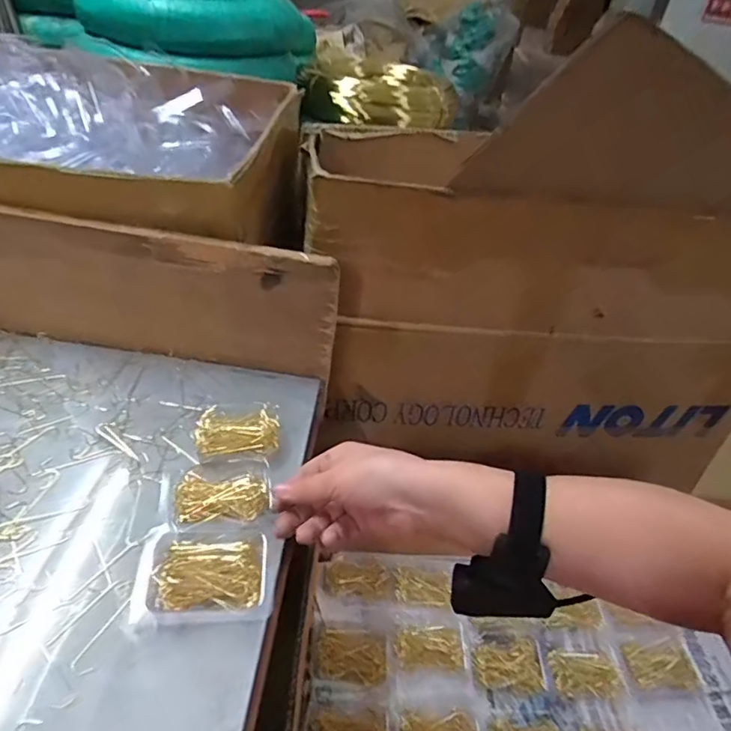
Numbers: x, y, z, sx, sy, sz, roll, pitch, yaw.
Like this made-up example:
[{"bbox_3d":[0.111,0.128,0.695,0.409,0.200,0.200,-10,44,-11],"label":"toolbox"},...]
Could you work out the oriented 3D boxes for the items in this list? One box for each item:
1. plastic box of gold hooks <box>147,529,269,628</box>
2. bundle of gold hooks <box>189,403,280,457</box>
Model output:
[{"bbox_3d":[-0.110,0.149,0.377,0.080,0.016,0.065,-1,39,-10],"label":"plastic box of gold hooks"},{"bbox_3d":[-0.116,0.062,0.482,0.073,0.024,0.049,1,39,-7],"label":"bundle of gold hooks"}]

